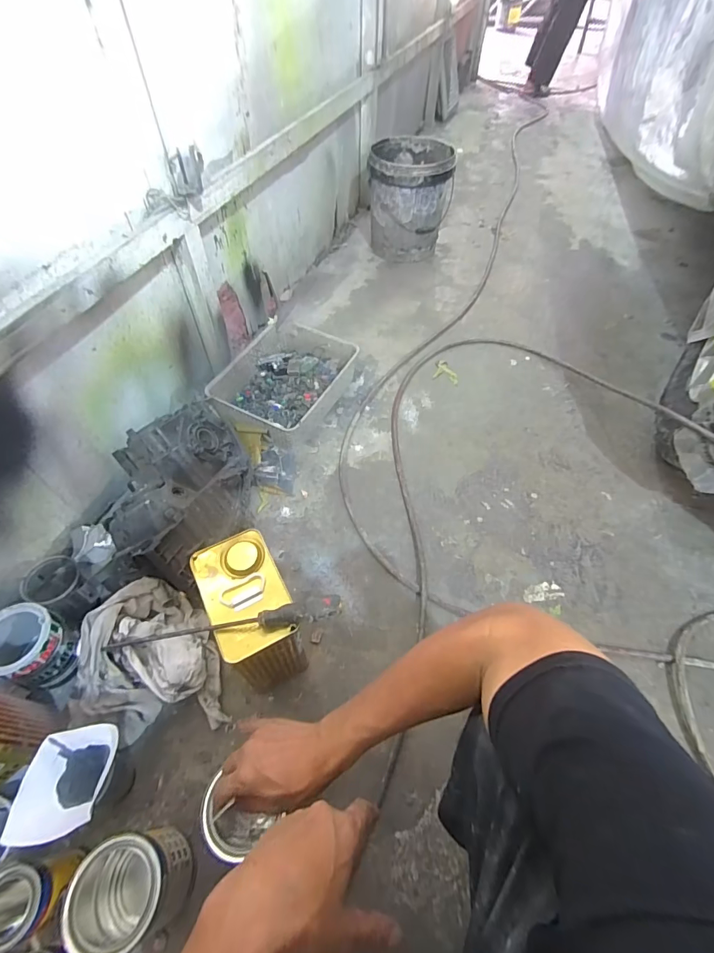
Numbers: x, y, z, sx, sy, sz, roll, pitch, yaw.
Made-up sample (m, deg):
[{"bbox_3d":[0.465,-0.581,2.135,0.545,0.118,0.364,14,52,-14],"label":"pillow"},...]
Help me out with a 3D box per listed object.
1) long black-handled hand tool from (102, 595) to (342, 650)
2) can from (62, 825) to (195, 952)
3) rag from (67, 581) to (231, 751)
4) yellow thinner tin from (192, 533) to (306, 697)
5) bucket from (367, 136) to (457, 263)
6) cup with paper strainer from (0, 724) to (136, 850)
[{"bbox_3d":[-0.169,0.187,0.517,0.298,0.042,0.026,-5,55,-4],"label":"long black-handled hand tool"},{"bbox_3d":[-0.277,0.509,0.507,0.108,0.133,0.099,0,55,0],"label":"can"},{"bbox_3d":[-0.355,0.302,0.683,0.224,0.090,0.244,-11,55,-8],"label":"rag"},{"bbox_3d":[-0.156,0.227,0.652,0.106,0.253,0.174,-23,58,-16],"label":"yellow thinner tin"},{"bbox_3d":[0.195,-1.026,1.540,0.294,0.329,0.296,5,55,3],"label":"bucket"},{"bbox_3d":[-0.365,0.416,0.559,0.098,0.145,0.114,-2,55,-2],"label":"cup with paper strainer"}]

